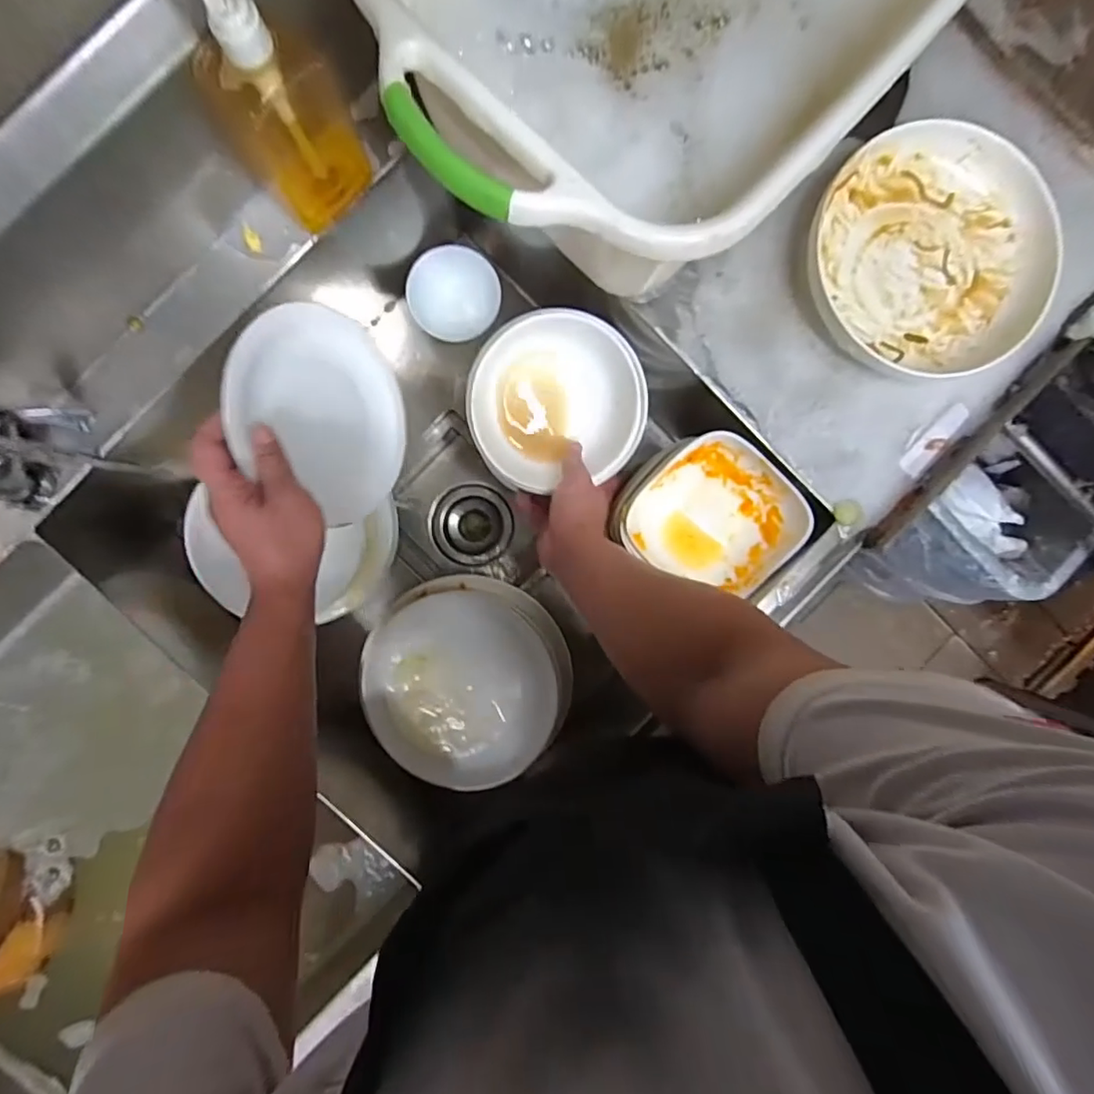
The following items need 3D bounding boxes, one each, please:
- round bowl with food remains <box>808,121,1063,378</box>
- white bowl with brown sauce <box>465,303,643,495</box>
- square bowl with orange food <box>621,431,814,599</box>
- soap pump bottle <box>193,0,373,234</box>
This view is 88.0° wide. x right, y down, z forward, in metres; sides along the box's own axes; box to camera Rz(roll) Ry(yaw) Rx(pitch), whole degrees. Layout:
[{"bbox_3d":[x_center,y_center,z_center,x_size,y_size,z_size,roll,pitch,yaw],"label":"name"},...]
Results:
[{"bbox_3d":[0.353,-0.268,0.528,0.215,0.038,0.228,0,91,-3],"label":"round bowl with food remains"},{"bbox_3d":[0.009,-0.150,0.611,0.182,0.074,0.194,-4,110,-11],"label":"white bowl with brown sauce"},{"bbox_3d":[0.167,-0.025,0.573,0.152,0.059,0.145,43,89,-2],"label":"square bowl with orange food"},{"bbox_3d":[-0.200,-0.331,0.408,0.061,0.219,0.084,38,89,-3],"label":"soap pump bottle"}]

